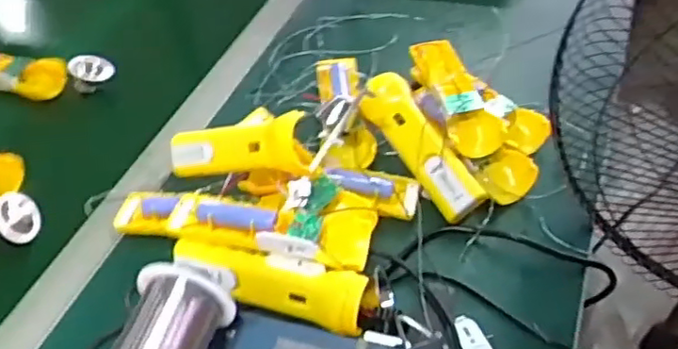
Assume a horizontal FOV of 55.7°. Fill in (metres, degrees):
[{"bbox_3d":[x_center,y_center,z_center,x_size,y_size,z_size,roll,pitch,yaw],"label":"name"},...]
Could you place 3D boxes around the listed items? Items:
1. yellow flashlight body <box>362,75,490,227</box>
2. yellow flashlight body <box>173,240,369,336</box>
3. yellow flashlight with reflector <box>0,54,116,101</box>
[{"bbox_3d":[0.074,-0.033,0.622,0.042,0.042,0.187,-21,50,-16],"label":"yellow flashlight body"},{"bbox_3d":[-0.059,0.086,0.518,0.166,0.040,0.038,15,50,16],"label":"yellow flashlight body"},{"bbox_3d":[-0.376,-0.121,0.754,0.210,0.030,0.068,10,49,12],"label":"yellow flashlight with reflector"}]

